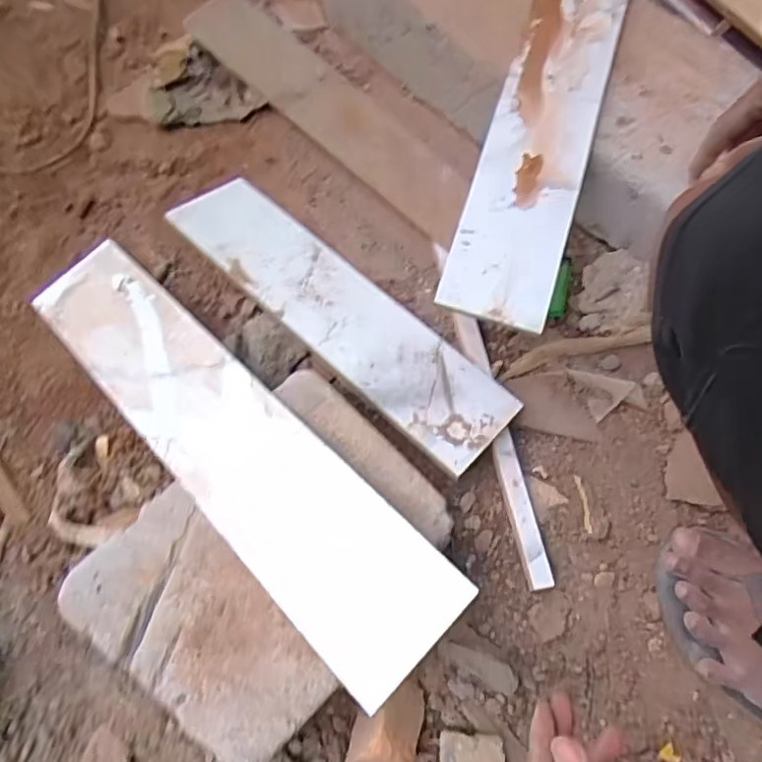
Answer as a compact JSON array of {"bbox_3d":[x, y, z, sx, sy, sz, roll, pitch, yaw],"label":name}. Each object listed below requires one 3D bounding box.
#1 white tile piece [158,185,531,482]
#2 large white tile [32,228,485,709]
[{"bbox_3d":[-0.043,-0.068,0.544,0.374,0.011,0.097,41,59,15],"label":"white tile piece"},{"bbox_3d":[-0.140,0.031,0.467,0.099,0.008,0.482,-44,63,-12],"label":"large white tile"}]

